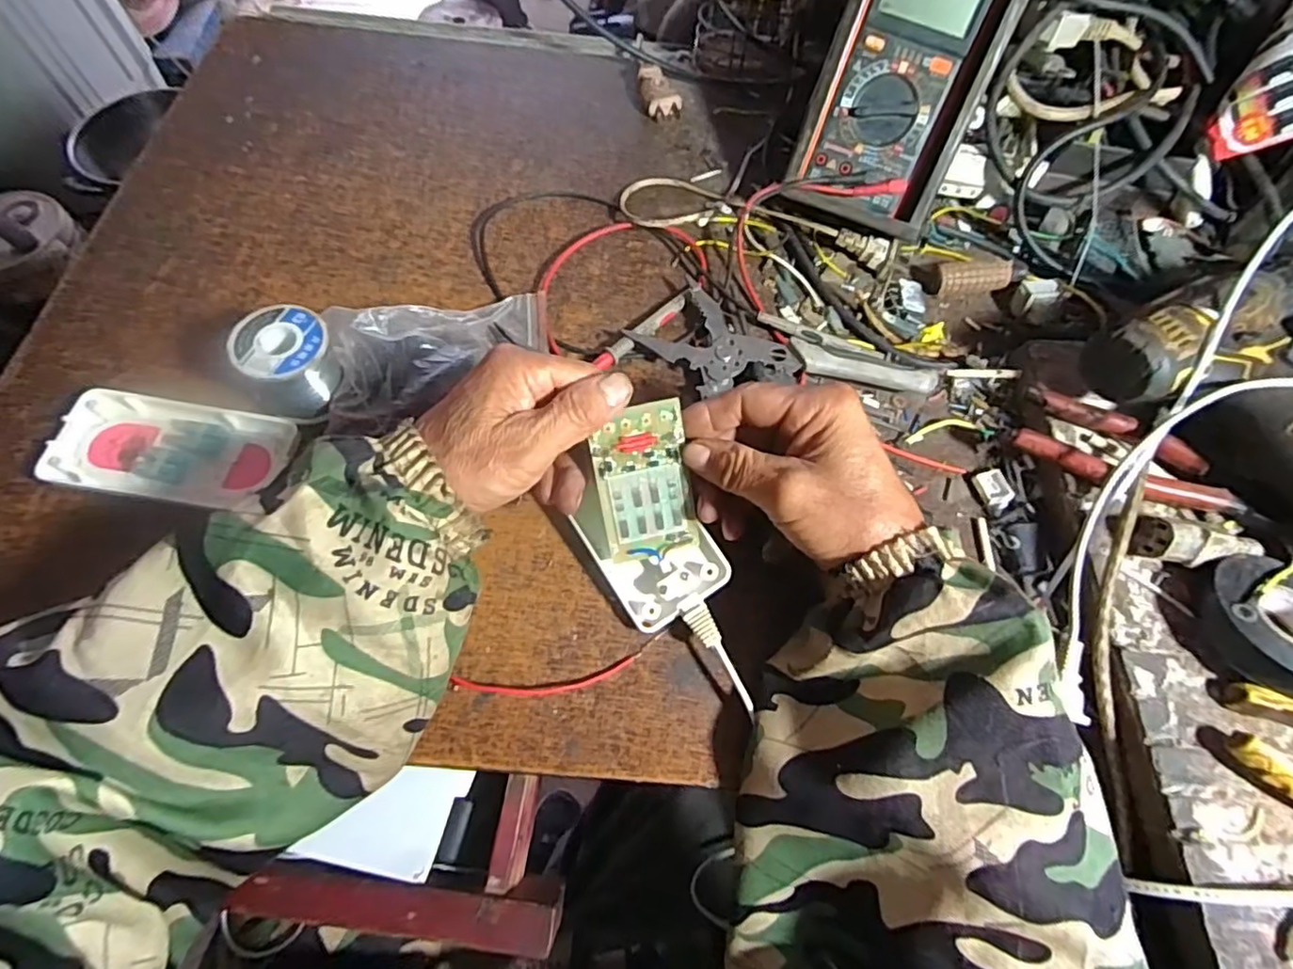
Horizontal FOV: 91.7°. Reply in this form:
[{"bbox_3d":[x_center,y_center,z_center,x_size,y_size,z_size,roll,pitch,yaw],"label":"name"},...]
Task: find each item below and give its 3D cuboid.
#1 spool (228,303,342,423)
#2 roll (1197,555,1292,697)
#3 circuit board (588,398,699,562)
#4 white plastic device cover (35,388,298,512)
[{"bbox_3d":[-0.213,-0.072,0.376,0.051,0.047,0.051,1,64,-2],"label":"spool"},{"bbox_3d":[0.331,0.072,0.327,0.066,0.024,0.071,1,64,-2],"label":"roll"},{"bbox_3d":[-0.001,-0.001,0.337,0.049,0.004,0.082,-13,109,-7],"label":"circuit board"},{"bbox_3d":[-0.274,-0.021,0.363,0.123,0.018,0.059,4,64,0],"label":"white plastic device cover"}]

